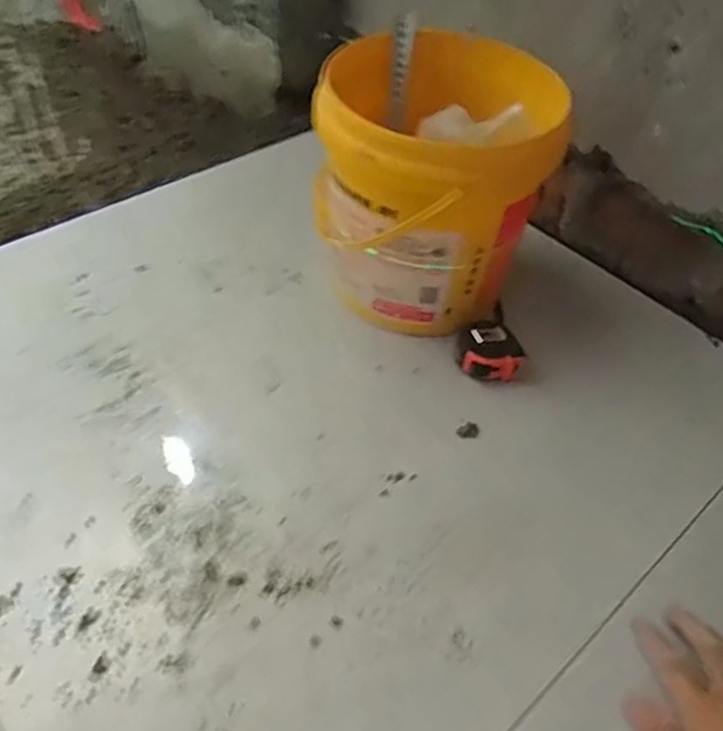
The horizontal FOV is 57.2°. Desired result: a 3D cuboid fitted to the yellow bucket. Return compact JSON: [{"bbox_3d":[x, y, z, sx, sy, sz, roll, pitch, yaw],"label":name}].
[{"bbox_3d":[0.080,-0.199,0.722,0.230,0.244,0.221,17,49,9],"label":"yellow bucket"}]

